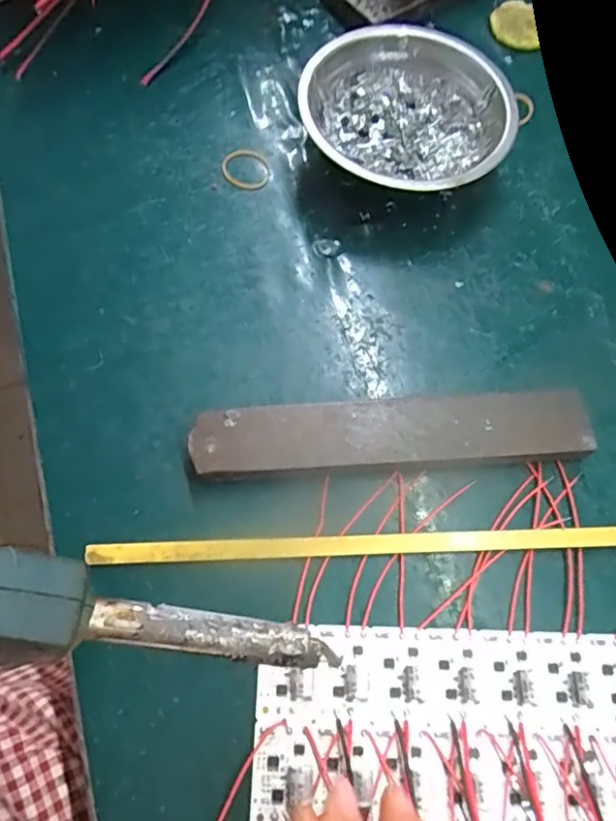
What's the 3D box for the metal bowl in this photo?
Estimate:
[{"bbox_3d":[0.066,-0.178,0.354,0.118,0.048,0.118,1,71,-2],"label":"metal bowl"}]

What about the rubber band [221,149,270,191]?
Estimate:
[{"bbox_3d":[-0.039,-0.152,0.362,0.029,0.004,0.033,-11,72,-7],"label":"rubber band"}]

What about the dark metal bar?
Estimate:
[{"bbox_3d":[0.043,0.013,0.293,0.196,0.015,0.038,-4,71,-4],"label":"dark metal bar"}]

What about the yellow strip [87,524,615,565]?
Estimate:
[{"bbox_3d":[0.052,0.064,0.278,0.306,0.008,0.010,-1,71,-3],"label":"yellow strip"}]

